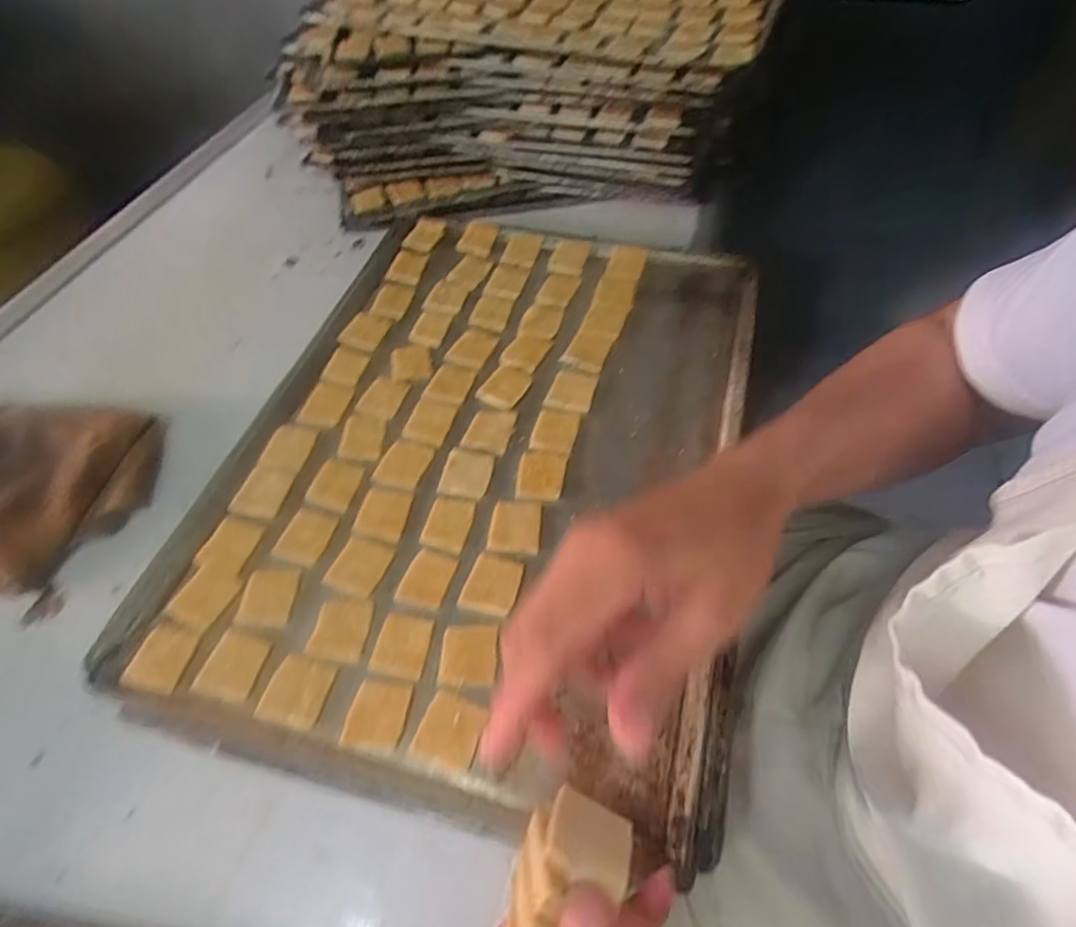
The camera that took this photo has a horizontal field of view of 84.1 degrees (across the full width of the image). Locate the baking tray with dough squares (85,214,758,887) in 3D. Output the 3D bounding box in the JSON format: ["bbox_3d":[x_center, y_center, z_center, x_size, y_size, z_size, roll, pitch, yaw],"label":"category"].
[{"bbox_3d":[-0.031,-0.025,0.428,0.338,0.020,0.455,11,56,10],"label":"baking tray with dough squares"}]

